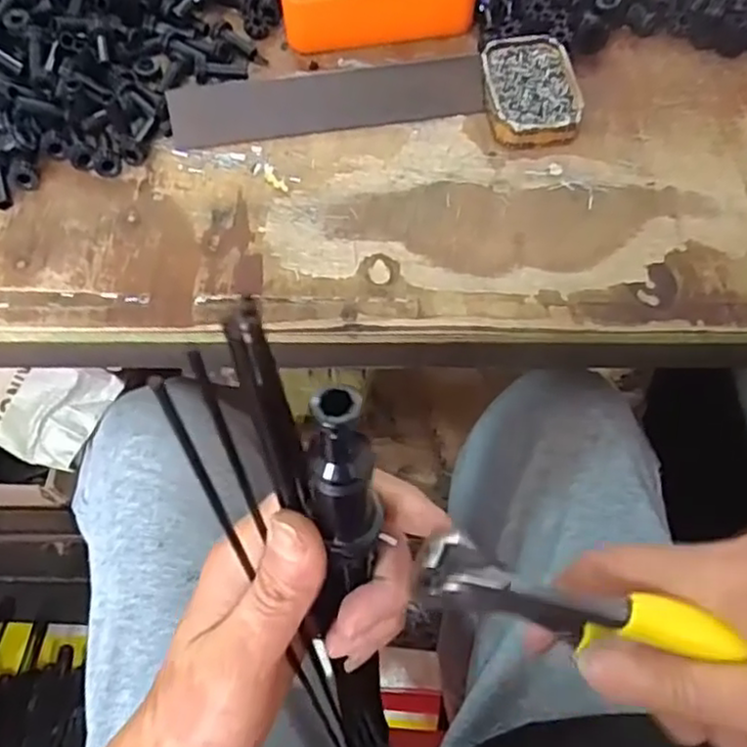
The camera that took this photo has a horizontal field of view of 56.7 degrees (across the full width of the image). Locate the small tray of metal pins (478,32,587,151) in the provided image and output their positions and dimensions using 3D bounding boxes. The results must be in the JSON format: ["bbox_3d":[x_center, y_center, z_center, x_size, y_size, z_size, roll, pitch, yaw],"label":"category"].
[{"bbox_3d":[0.109,-0.200,0.485,0.063,0.022,0.093,-6,64,-4],"label":"small tray of metal pins"}]

